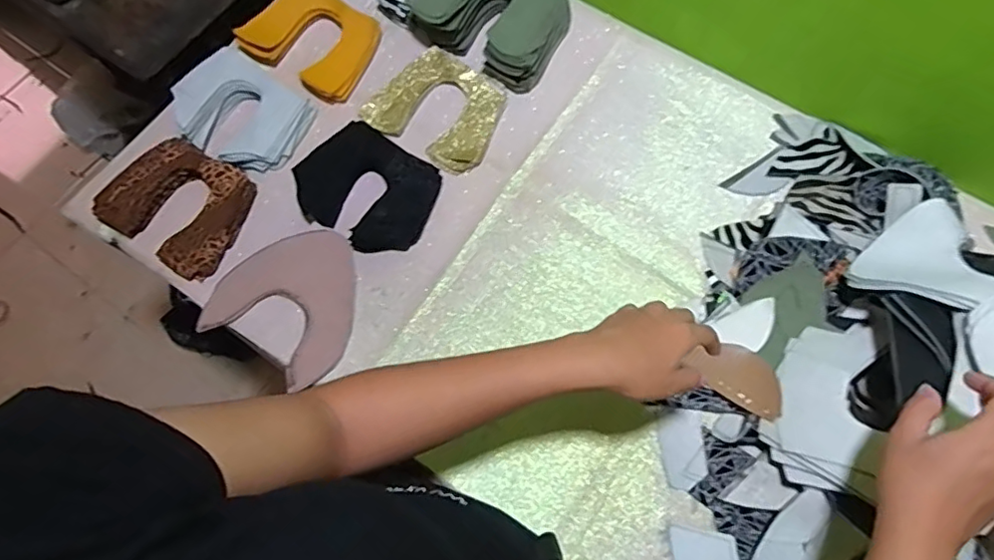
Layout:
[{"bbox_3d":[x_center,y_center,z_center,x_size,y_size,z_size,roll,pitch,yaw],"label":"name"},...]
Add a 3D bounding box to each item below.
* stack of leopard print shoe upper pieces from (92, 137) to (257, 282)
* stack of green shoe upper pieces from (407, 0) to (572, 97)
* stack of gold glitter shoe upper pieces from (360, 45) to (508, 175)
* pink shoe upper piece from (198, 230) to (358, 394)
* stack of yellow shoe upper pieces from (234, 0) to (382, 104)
[{"bbox_3d":[-0.372,-0.093,0.664,0.161,0.023,0.132,30,75,11],"label":"stack of leopard print shoe upper pieces"},{"bbox_3d":[-0.002,-0.339,0.719,0.182,0.069,0.150,33,75,12],"label":"stack of green shoe upper pieces"},{"bbox_3d":[-0.067,-0.214,0.708,0.153,0.014,0.137,32,75,11],"label":"stack of gold glitter shoe upper pieces"},{"bbox_3d":[-0.225,0.017,0.640,0.162,0.009,0.160,29,75,11],"label":"pink shoe upper piece"},{"bbox_3d":[-0.236,-0.310,0.736,0.158,0.042,0.129,28,74,10],"label":"stack of yellow shoe upper pieces"}]

